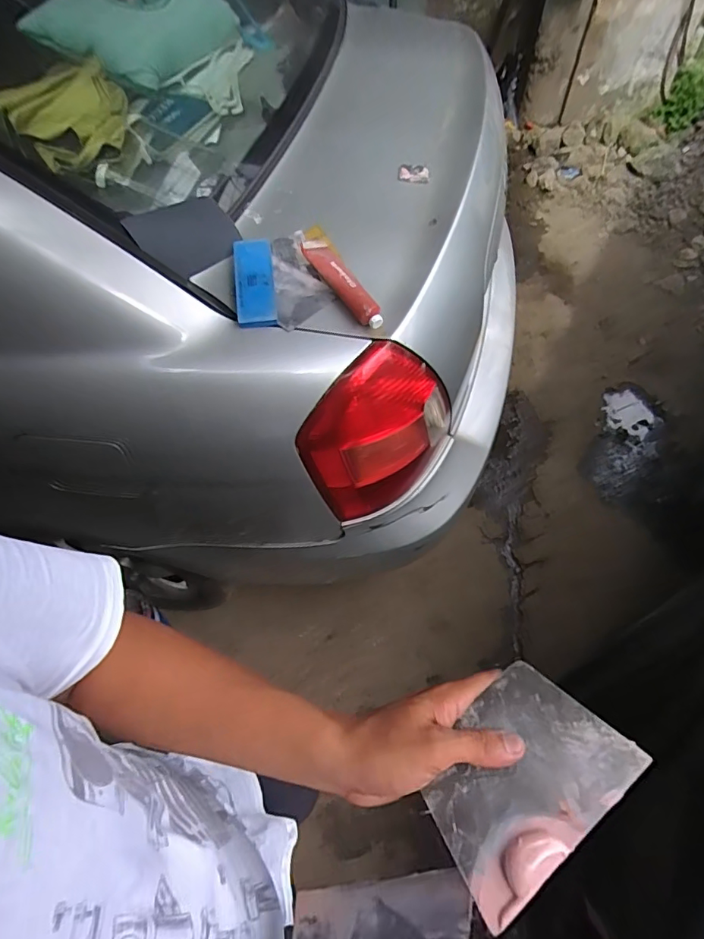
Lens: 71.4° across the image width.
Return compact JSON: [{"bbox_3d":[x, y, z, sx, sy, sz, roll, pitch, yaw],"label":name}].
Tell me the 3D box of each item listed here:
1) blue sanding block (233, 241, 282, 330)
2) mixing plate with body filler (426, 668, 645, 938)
[{"bbox_3d":[-0.140,-0.269,0.705,0.055,0.018,0.135,-8,75,-1],"label":"blue sanding block"},{"bbox_3d":[0.114,0.208,0.334,0.139,0.011,0.095,-37,57,-15],"label":"mixing plate with body filler"}]

